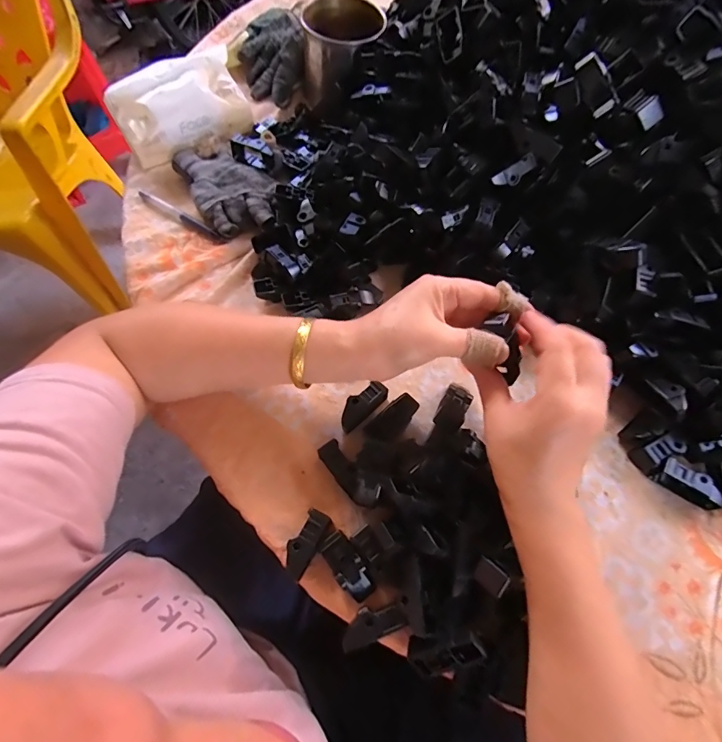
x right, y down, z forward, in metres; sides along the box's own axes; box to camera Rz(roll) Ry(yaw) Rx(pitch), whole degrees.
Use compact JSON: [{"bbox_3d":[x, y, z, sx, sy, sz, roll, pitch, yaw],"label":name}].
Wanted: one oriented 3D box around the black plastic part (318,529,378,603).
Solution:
[{"bbox_3d":[-0.009,0.144,0.305,0.022,0.018,0.049,-34,70,-15],"label":"black plastic part"}]

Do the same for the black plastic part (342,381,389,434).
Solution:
[{"bbox_3d":[0.001,0.030,0.355,0.047,0.020,0.018,-40,71,-17],"label":"black plastic part"}]

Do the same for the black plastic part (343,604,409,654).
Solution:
[{"bbox_3d":[0.008,0.172,0.282,0.047,0.008,0.021,-28,67,2],"label":"black plastic part"}]

